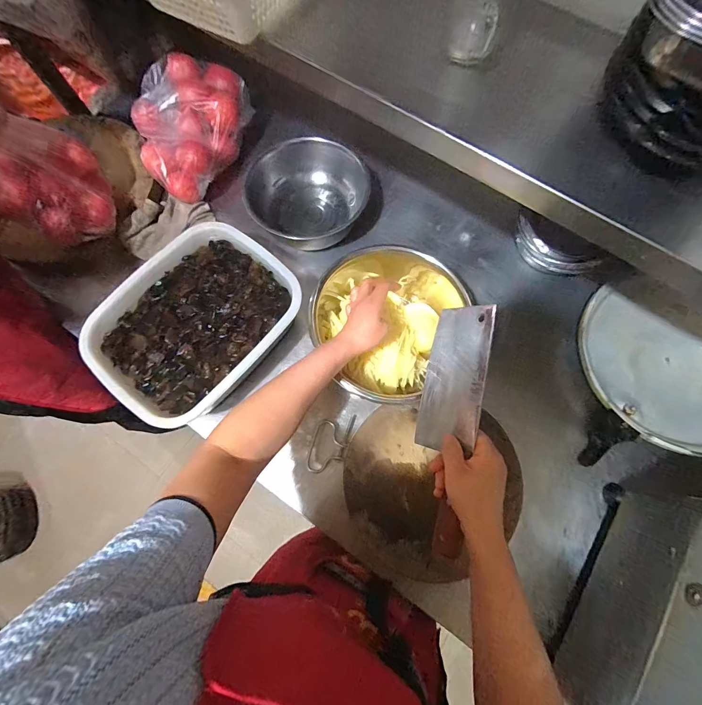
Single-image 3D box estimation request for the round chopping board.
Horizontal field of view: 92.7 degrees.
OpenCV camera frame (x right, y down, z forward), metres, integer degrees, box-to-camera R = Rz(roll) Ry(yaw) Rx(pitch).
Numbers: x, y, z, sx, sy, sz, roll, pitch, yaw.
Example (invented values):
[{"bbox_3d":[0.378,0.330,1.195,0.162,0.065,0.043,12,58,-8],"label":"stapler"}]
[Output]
[{"bbox_3d":[0.130,0.223,0.553,0.280,0.051,0.255,0,74,0],"label":"round chopping board"}]

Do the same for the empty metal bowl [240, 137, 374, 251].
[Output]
[{"bbox_3d":[-0.092,-0.319,0.697,0.224,0.113,0.209,0,74,0],"label":"empty metal bowl"}]

